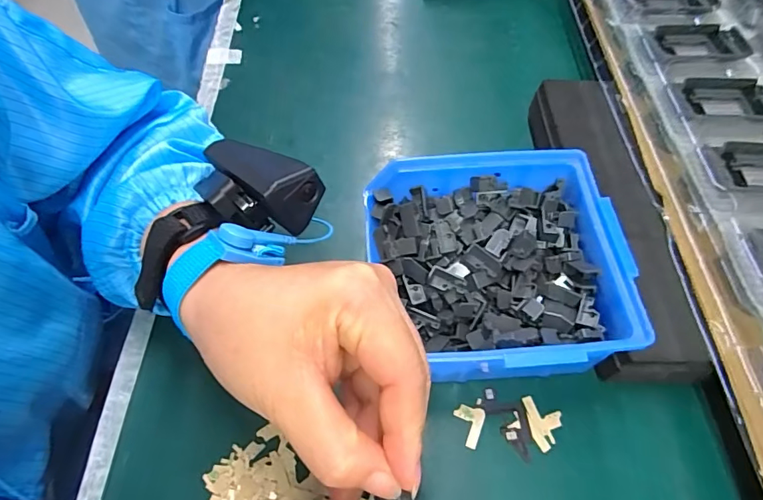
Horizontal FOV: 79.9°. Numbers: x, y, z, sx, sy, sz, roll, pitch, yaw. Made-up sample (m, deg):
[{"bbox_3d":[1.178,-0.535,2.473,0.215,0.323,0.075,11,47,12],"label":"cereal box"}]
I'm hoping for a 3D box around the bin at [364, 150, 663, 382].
[{"bbox_3d":[0.059,0.012,0.265,0.133,0.066,0.123,0,60,-2],"label":"bin"}]

